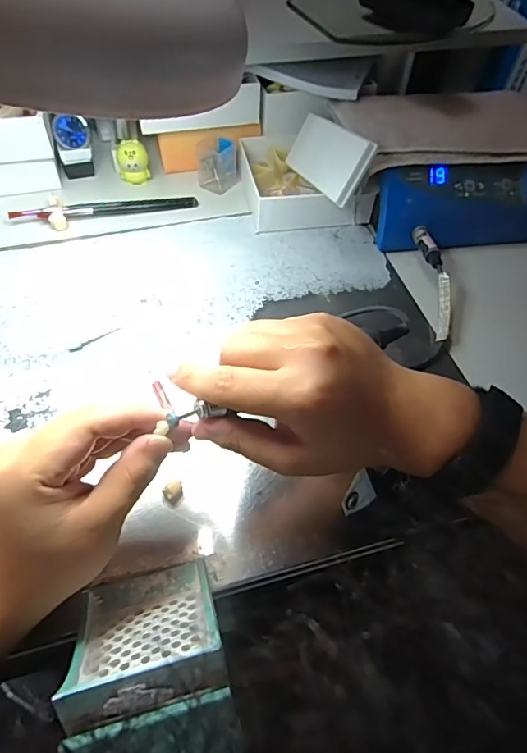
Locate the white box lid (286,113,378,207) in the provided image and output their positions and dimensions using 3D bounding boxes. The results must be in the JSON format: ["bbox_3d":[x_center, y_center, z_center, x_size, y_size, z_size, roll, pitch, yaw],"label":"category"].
[{"bbox_3d":[0.061,-0.224,0.488,0.009,0.057,0.139,9,33,-30],"label":"white box lid"}]

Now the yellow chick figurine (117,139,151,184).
[{"bbox_3d":[-0.145,-0.239,0.542,0.033,0.043,0.023,-10,56,-9],"label":"yellow chick figurine"}]

